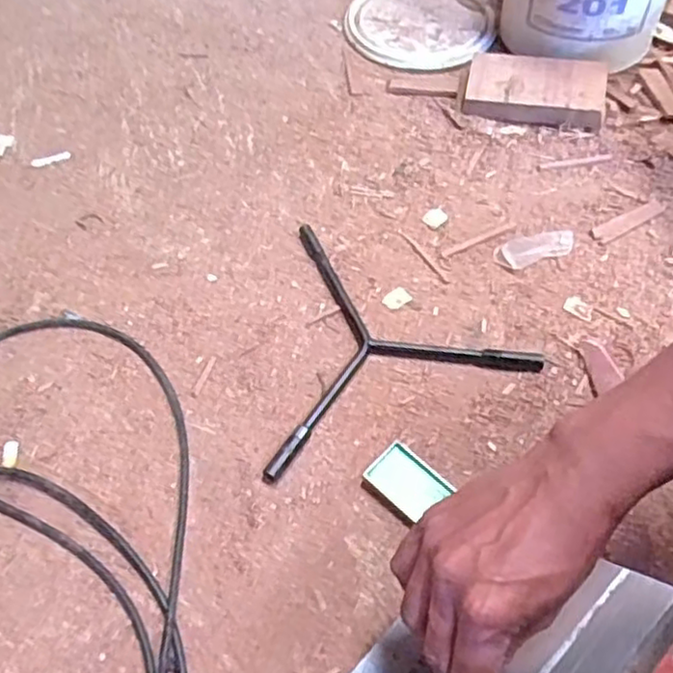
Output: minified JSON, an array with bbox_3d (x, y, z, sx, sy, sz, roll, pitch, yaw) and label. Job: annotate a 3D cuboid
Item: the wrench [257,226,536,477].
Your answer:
[{"bbox_3d":[0.019,-0.019,0.596,0.237,0.017,0.219,-19,58,-10],"label":"wrench"}]

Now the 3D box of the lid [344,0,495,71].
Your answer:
[{"bbox_3d":[0.100,-0.379,0.825,0.167,0.020,0.175,-1,56,2],"label":"lid"}]

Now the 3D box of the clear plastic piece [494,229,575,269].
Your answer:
[{"bbox_3d":[0.183,-0.082,0.640,0.079,0.007,0.032,-18,57,-9],"label":"clear plastic piece"}]

